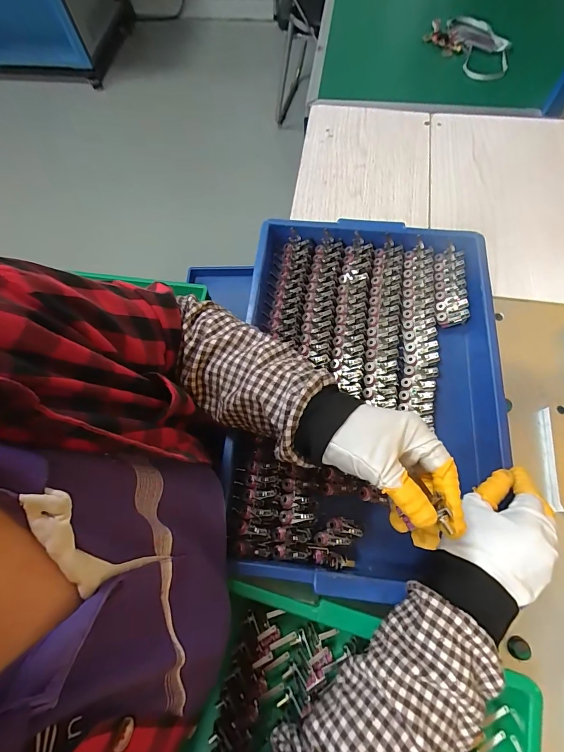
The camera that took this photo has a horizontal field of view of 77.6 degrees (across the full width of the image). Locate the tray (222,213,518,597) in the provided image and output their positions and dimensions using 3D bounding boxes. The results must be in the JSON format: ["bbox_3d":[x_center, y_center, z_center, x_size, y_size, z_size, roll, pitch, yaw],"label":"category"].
[{"bbox_3d":[0.086,0.005,0.407,0.323,0.044,0.423,5,70,5],"label":"tray"}]

